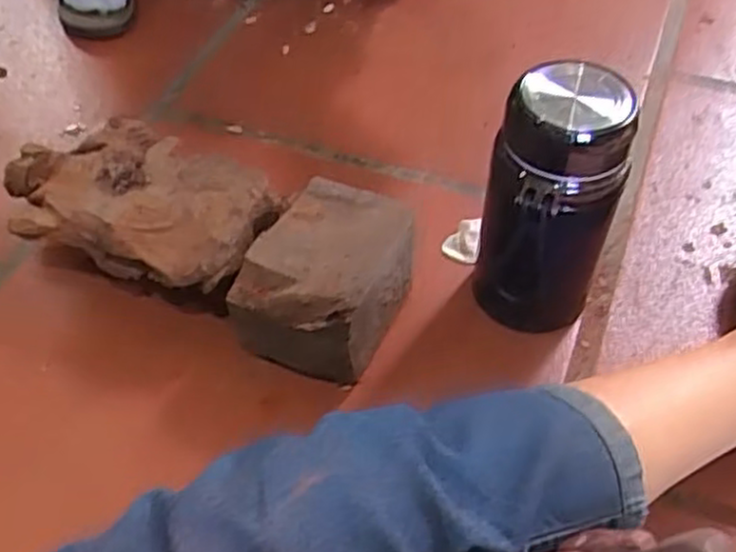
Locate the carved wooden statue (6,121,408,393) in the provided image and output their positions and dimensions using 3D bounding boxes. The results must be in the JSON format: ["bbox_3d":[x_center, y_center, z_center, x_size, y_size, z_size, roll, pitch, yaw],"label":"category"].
[{"bbox_3d":[-0.157,-0.032,0.654,0.385,0.107,0.140,18,54,16],"label":"carved wooden statue"}]

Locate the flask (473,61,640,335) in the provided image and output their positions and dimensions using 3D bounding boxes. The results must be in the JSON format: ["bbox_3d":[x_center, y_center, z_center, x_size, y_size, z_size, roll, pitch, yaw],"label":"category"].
[{"bbox_3d":[0.135,-0.044,0.564,0.095,0.211,0.089,12,52,11],"label":"flask"}]

